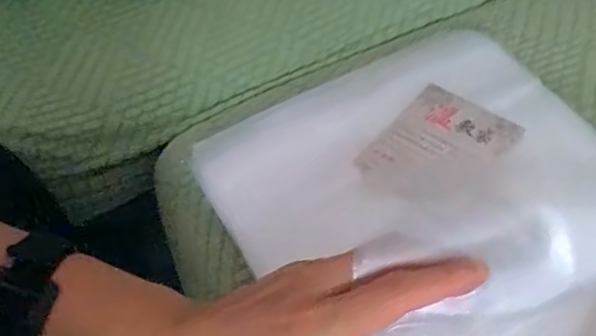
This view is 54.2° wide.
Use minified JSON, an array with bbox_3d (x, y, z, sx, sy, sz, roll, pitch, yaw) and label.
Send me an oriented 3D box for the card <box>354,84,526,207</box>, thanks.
[{"bbox_3d":[0.097,-0.014,0.406,0.074,0.008,0.103,36,67,26],"label":"card"}]

